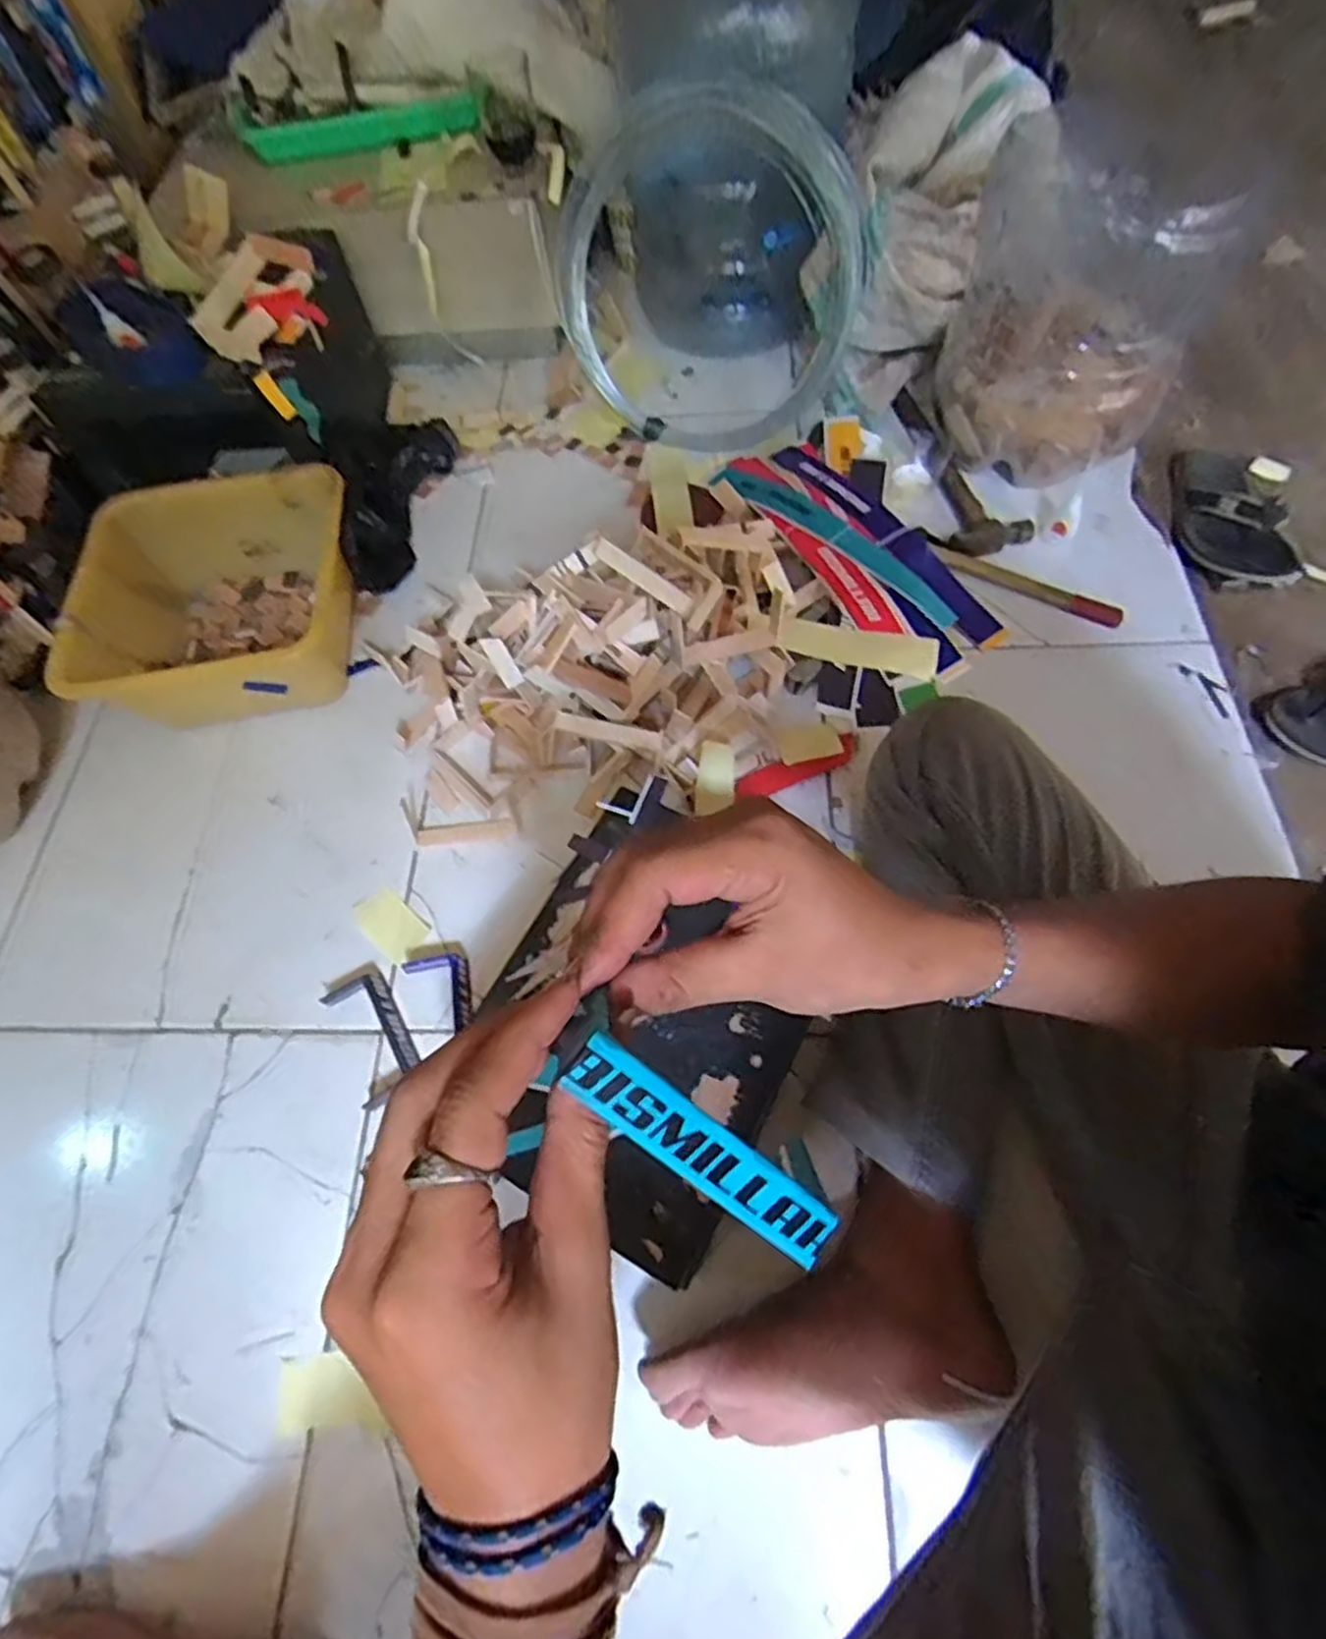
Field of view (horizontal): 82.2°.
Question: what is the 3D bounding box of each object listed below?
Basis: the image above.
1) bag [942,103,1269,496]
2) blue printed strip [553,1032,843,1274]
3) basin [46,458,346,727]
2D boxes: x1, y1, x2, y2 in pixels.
[{"bbox_3d":[0.411,-0.493,0.794,0.230,0.300,0.141,20,67,15],"label":"bag"},{"bbox_3d":[0.014,0.102,0.233,0.102,0.004,0.019,41,75,-13],"label":"blue printed strip"},{"bbox_3d":[-0.464,-0.226,0.816,0.264,0.137,0.241,-13,63,-1],"label":"basin"}]

